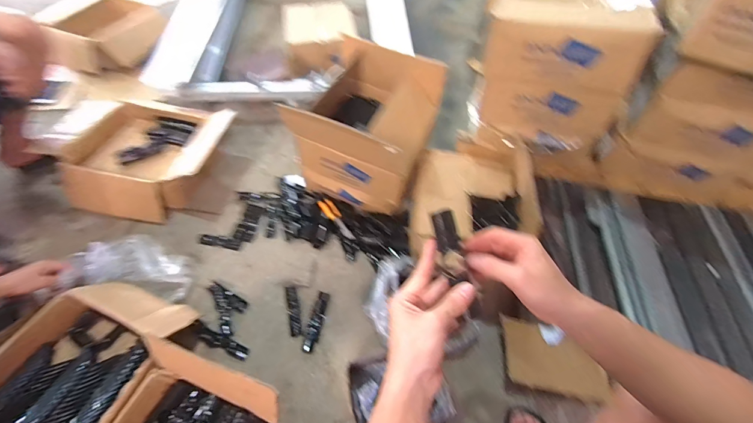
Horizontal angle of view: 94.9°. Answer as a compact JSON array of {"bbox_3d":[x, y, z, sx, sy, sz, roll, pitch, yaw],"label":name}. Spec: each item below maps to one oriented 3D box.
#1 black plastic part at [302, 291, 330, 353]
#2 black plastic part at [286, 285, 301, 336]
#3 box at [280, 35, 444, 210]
[{"bbox_3d":[-0.153,0.277,0.878,0.032,0.006,0.152,9,55,5],"label":"black plastic part"},{"bbox_3d":[-0.214,0.252,0.892,0.026,0.004,0.135,-11,56,-9],"label":"black plastic part"},{"bbox_3d":[-0.035,-0.221,0.988,0.346,0.337,0.330,16,56,10],"label":"box"}]

